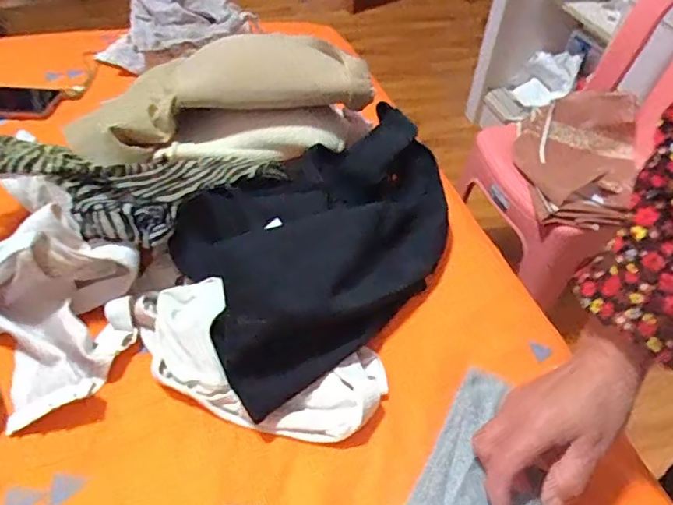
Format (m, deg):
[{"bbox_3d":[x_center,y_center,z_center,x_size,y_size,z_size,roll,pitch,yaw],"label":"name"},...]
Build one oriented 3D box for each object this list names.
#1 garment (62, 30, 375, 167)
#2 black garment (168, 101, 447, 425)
[{"bbox_3d":[-0.139,-0.180,0.645,0.325,0.098,0.172,-15,50,-17],"label":"garment"},{"bbox_3d":[0.001,-0.029,0.527,0.182,0.101,0.361,32,53,24],"label":"black garment"}]

